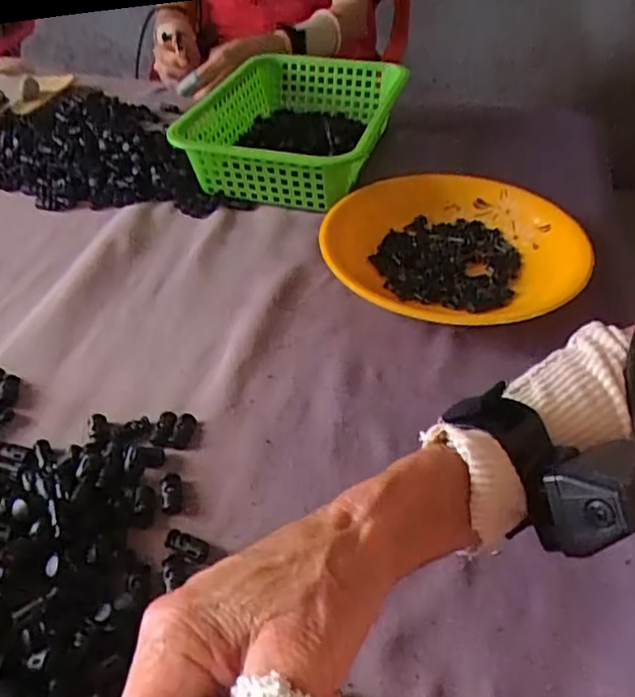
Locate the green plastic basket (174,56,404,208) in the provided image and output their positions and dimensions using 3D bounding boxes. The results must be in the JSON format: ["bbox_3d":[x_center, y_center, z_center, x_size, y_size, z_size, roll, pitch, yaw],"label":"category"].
[{"bbox_3d":[-0.023,-0.271,0.746,0.202,0.085,0.308,14,44,15],"label":"green plastic basket"}]

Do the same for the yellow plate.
[{"bbox_3d":[0.130,-0.091,0.586,0.228,0.050,0.233,0,43,0],"label":"yellow plate"}]

